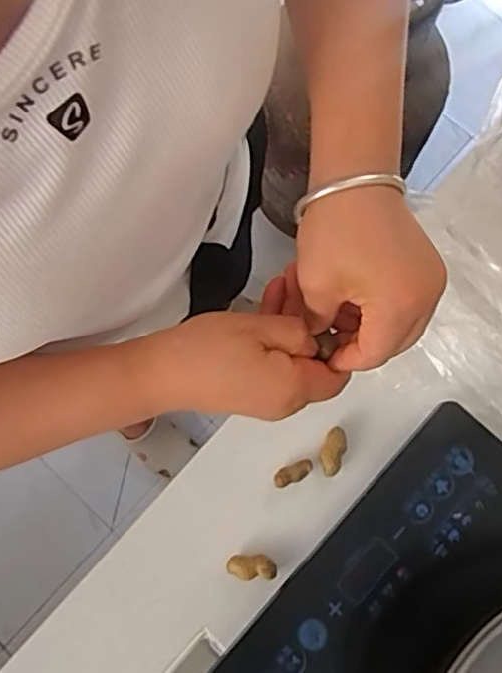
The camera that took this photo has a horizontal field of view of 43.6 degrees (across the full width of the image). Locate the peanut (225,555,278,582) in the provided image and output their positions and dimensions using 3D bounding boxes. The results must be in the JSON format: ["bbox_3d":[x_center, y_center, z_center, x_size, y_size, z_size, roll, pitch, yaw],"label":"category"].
[{"bbox_3d":[0.000,0.183,0.495,0.039,0.009,0.019,0,78,-1],"label":"peanut"}]

